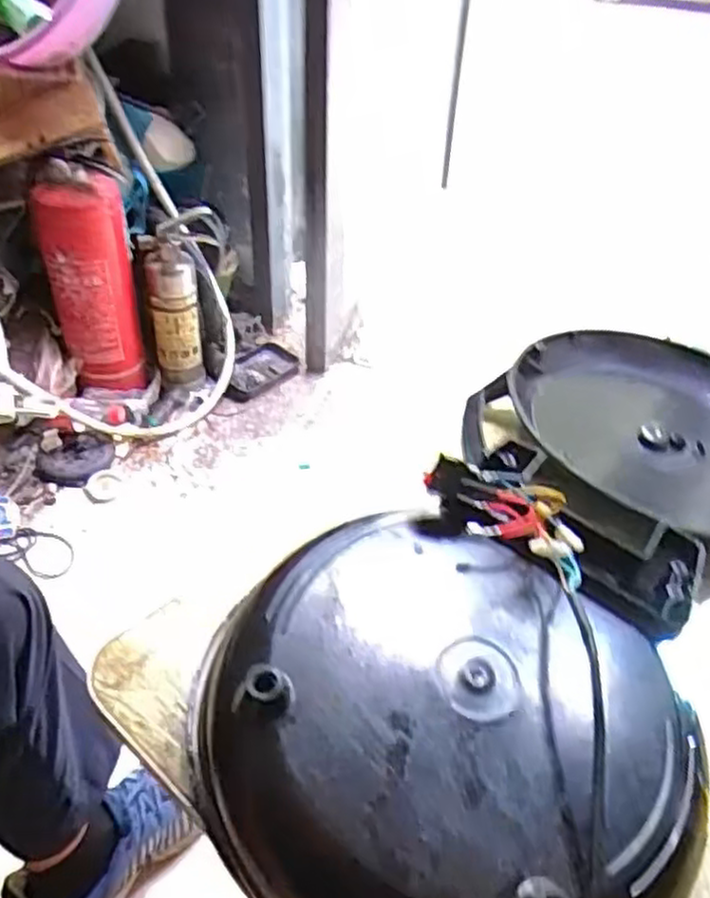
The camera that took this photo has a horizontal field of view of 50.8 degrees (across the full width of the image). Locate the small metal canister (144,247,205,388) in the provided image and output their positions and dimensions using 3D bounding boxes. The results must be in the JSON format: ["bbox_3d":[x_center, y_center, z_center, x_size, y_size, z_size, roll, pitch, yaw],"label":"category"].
[{"bbox_3d":[-0.336,-0.242,1.404,0.089,0.284,0.073,-10,43,-12],"label":"small metal canister"}]

